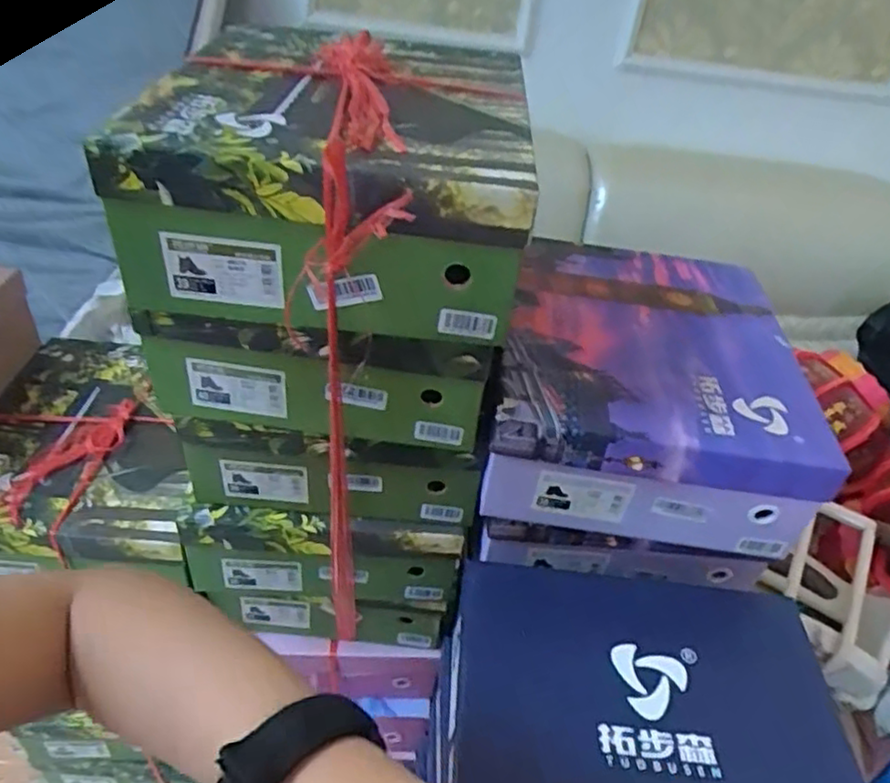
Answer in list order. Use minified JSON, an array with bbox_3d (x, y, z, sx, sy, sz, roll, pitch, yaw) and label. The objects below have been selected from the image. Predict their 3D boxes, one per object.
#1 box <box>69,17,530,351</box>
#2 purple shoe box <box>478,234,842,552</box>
[{"bbox_3d":[-0.076,-0.163,0.524,0.264,0.129,0.306,7,39,0],"label":"box"},{"bbox_3d":[0.185,-0.016,0.669,0.271,0.126,0.312,8,39,0],"label":"purple shoe box"}]

